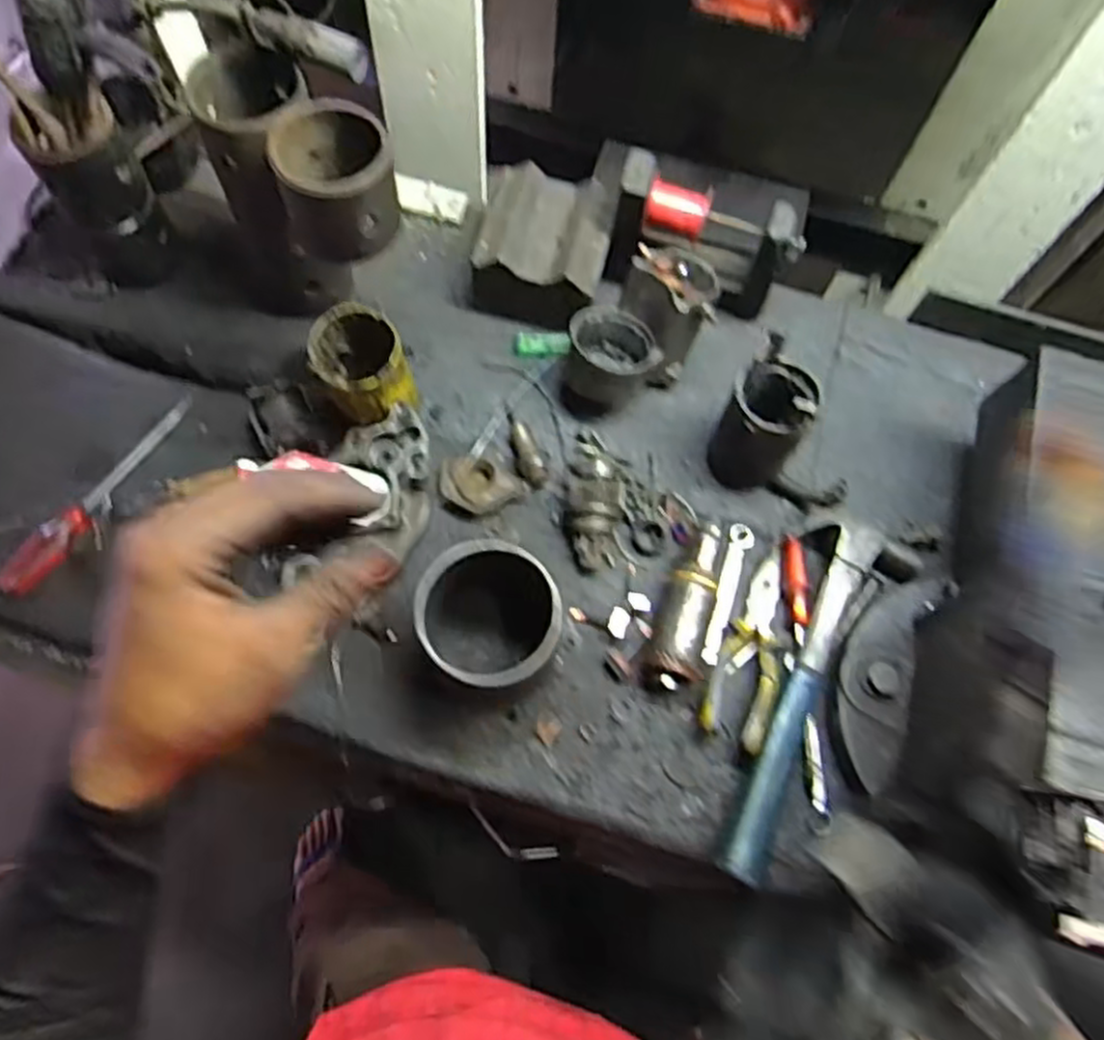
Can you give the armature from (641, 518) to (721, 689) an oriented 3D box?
[{"bbox_3d":[0.120,0.071,0.666,0.050,0.045,0.158,22,68,6],"label":"armature"}]

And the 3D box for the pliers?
[{"bbox_3d":[0.177,0.104,0.652,0.052,0.018,0.177,24,69,7],"label":"pliers"}]

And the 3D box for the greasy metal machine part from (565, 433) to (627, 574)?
[{"bbox_3d":[0.041,-0.025,0.702,0.051,0.049,0.135,7,68,0],"label":"greasy metal machine part"}]

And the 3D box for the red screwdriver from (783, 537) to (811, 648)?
[{"bbox_3d":[0.219,0.060,0.681,0.016,0.010,0.097,0,68,-3],"label":"red screwdriver"}]

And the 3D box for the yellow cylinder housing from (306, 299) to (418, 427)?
[{"bbox_3d":[-0.166,-0.132,0.680,0.077,0.091,0.080,1,68,-3],"label":"yellow cylinder housing"}]

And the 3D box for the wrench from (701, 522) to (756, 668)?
[{"bbox_3d":[0.156,0.065,0.691,0.021,0.014,0.139,21,68,5],"label":"wrench"}]

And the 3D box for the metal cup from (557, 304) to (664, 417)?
[{"bbox_3d":[0.045,-0.152,0.735,0.076,0.073,0.082,1,68,-3],"label":"metal cup"}]

